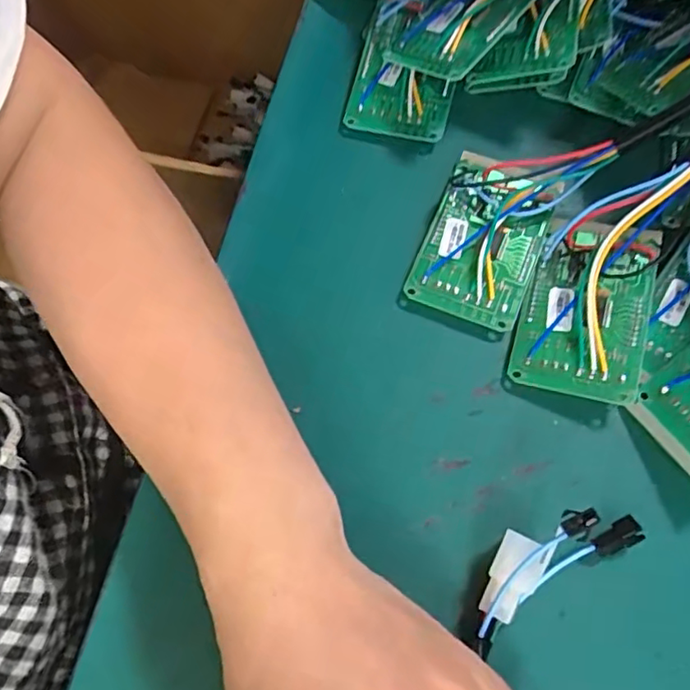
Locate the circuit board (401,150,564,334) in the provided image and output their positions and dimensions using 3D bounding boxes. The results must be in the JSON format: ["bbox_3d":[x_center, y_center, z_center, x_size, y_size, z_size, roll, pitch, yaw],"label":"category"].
[{"bbox_3d":[0.061,-0.048,0.264,0.049,0.014,0.074,21,72,10],"label":"circuit board"}]

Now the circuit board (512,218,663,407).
[{"bbox_3d":[0.101,-0.016,0.249,0.049,0.015,0.075,15,75,15],"label":"circuit board"}]

